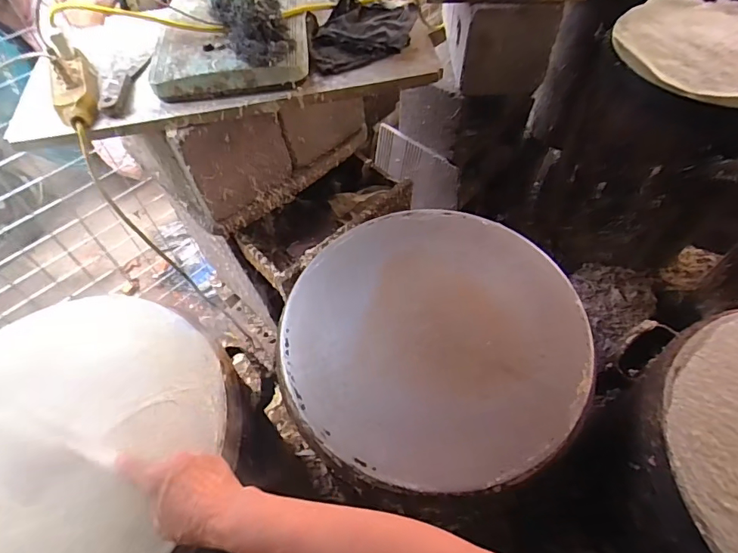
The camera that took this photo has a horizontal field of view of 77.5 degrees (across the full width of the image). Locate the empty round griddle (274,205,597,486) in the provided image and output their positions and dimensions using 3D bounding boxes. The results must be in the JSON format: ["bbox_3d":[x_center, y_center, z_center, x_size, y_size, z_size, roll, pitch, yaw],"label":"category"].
[{"bbox_3d":[0.079,0.065,0.571,0.361,0.023,0.354,-1,57,1],"label":"empty round griddle"}]

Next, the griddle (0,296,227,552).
[{"bbox_3d":[-0.352,0.176,0.506,0.341,0.036,0.353,-1,57,1],"label":"griddle"}]

